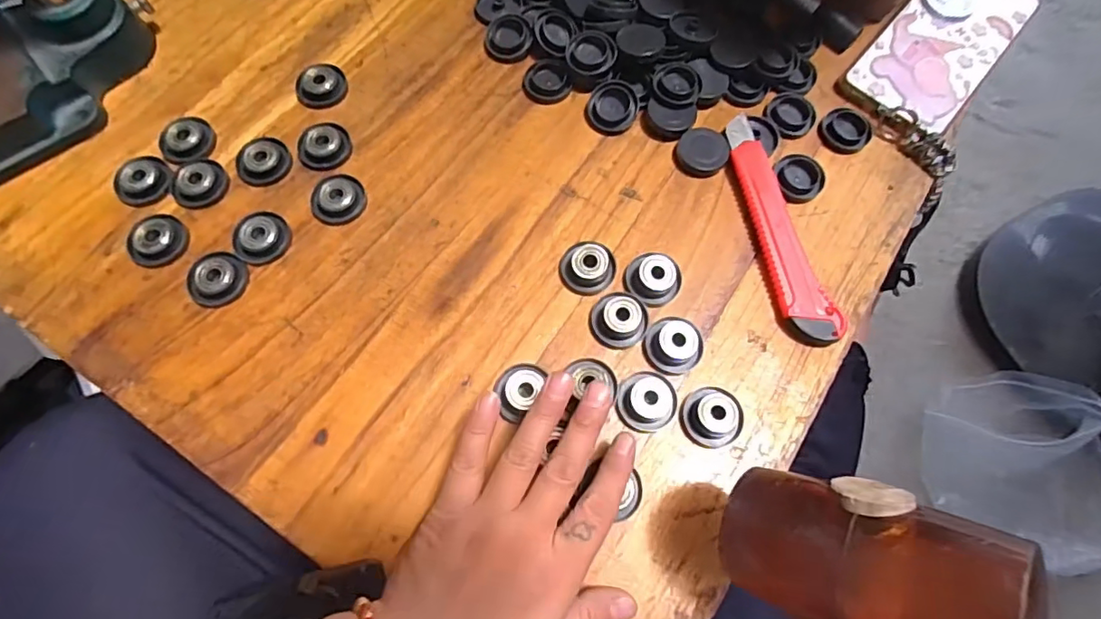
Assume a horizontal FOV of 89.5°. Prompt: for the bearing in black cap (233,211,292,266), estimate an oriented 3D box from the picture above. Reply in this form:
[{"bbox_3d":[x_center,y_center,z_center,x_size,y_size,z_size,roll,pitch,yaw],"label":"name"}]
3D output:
[{"bbox_3d":[-0.171,-0.042,0.329,0.026,0.012,0.032,26,73,7],"label":"bearing in black cap"}]

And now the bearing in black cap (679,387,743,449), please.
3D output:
[{"bbox_3d":[0.090,0.059,0.305,0.033,0.012,0.033,1,72,-2],"label":"bearing in black cap"}]

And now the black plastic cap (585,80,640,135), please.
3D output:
[{"bbox_3d":[0.042,-0.135,0.370,0.033,0.008,0.033,6,100,1],"label":"black plastic cap"}]

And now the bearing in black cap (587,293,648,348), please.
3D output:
[{"bbox_3d":[0.040,0.004,0.320,0.033,0.014,0.033,1,72,-2],"label":"bearing in black cap"}]

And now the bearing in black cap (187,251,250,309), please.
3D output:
[{"bbox_3d":[-0.192,-0.017,0.320,0.030,0.008,0.032,1,72,-2],"label":"bearing in black cap"}]

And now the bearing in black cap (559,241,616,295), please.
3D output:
[{"bbox_3d":[0.022,-0.025,0.331,0.032,0.014,0.028,17,72,4],"label":"bearing in black cap"}]

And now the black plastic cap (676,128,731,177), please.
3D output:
[{"bbox_3d":[0.100,-0.104,0.366,0.032,0.009,0.032,1,72,-2],"label":"black plastic cap"}]

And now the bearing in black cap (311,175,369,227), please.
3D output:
[{"bbox_3d":[-0.130,-0.068,0.341,0.029,0.010,0.032,33,73,8],"label":"bearing in black cap"}]

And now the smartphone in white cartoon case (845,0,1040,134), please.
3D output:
[{"bbox_3d":[0.286,-0.196,0.402,0.077,0.010,0.171,40,75,11],"label":"smartphone in white cartoon case"}]

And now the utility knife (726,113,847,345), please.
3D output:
[{"bbox_3d":[0.140,-0.053,0.348,0.032,0.012,0.156,-14,73,-7],"label":"utility knife"}]

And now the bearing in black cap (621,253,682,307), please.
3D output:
[{"bbox_3d":[0.062,-0.019,0.331,0.032,0.014,0.030,41,75,11],"label":"bearing in black cap"}]

